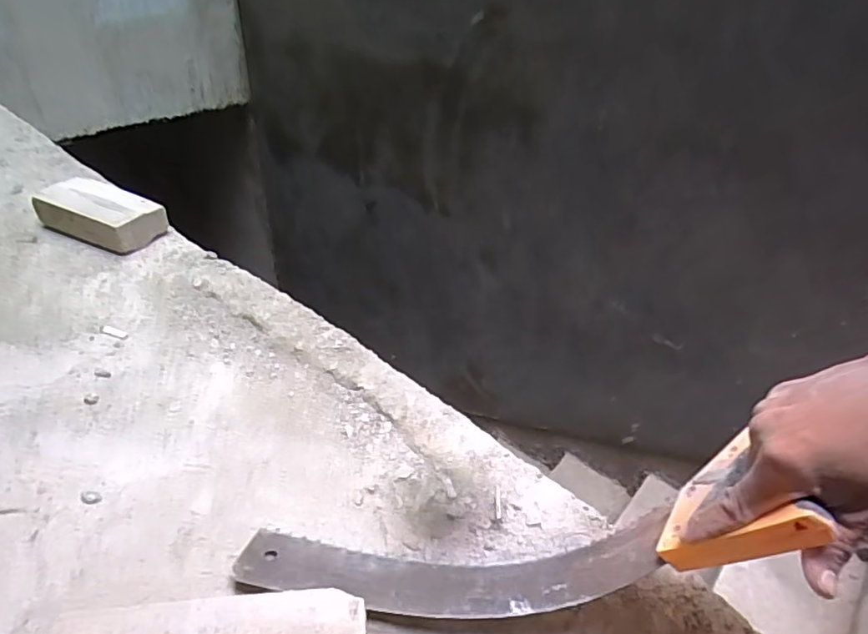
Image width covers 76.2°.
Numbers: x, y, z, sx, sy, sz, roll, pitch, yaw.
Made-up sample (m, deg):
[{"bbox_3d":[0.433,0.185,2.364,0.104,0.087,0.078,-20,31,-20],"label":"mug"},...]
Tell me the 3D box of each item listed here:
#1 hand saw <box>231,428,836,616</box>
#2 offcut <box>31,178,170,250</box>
[{"bbox_3d":[0.037,0.176,0.433,0.423,0.117,0.083,-13,32,21],"label":"hand saw"},{"bbox_3d":[-0.564,-0.175,0.941,0.216,0.062,0.106,18,39,17],"label":"offcut"}]

